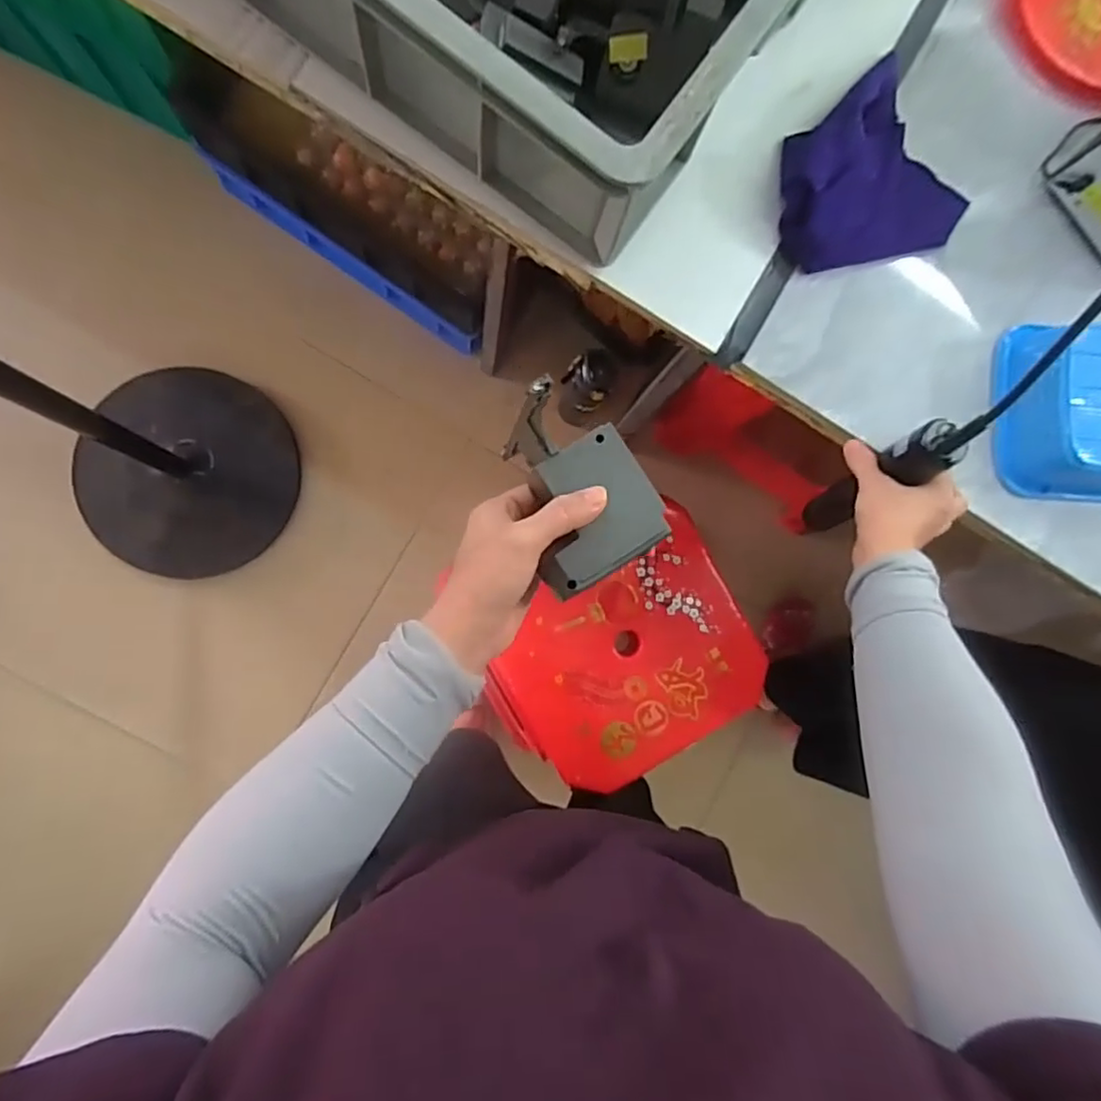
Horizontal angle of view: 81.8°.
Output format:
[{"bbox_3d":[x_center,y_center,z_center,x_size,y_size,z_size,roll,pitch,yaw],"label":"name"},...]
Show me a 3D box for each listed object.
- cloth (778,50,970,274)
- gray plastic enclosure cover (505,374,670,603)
[{"bbox_3d":[0.260,-0.297,0.514,0.160,0.039,0.139,-39,92,-7],"label":"cloth"},{"bbox_3d":[0.013,-0.038,0.353,0.079,0.018,0.108,-30,91,-7],"label":"gray plastic enclosure cover"}]

